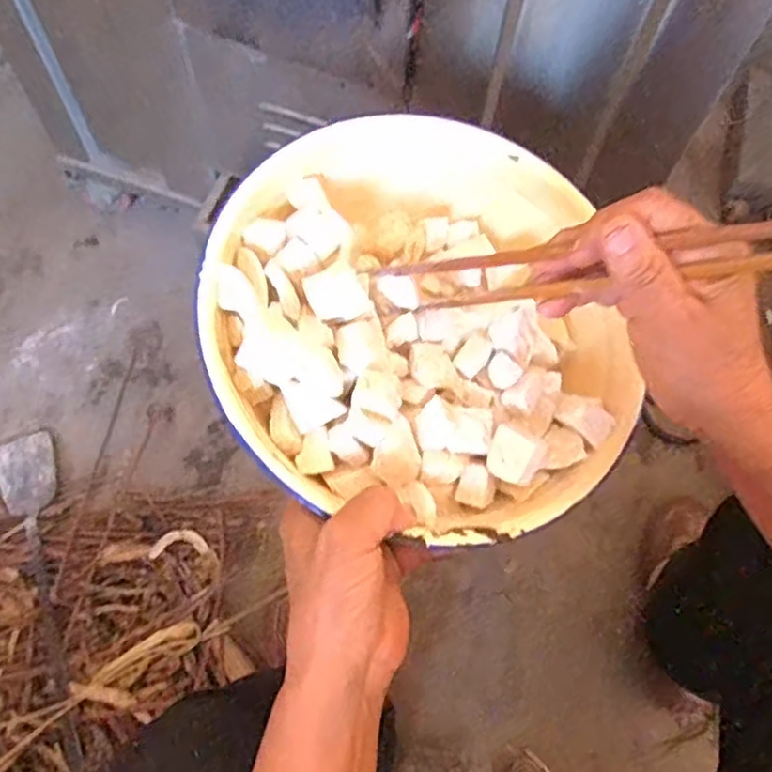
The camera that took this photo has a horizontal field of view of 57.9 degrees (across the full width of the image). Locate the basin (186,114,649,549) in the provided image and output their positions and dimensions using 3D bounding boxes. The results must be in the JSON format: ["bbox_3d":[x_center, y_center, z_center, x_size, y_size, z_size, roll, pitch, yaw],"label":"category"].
[{"bbox_3d":[0.022,-0.036,0.405,0.238,0.069,0.246,1,66,-3],"label":"basin"}]

